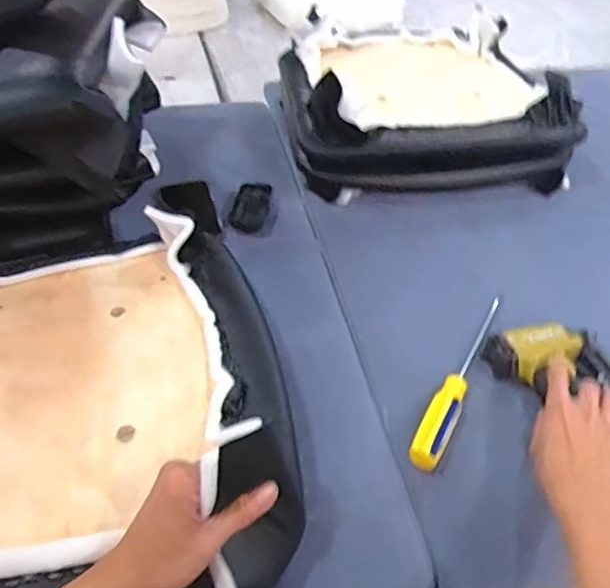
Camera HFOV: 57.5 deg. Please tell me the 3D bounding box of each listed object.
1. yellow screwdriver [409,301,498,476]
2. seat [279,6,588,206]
[{"bbox_3d":[0.180,0.087,0.634,0.032,0.033,0.276,23,49,19],"label":"yellow screwdriver"},{"bbox_3d":[0.201,-0.356,1.012,0.466,0.157,0.409,-4,43,-10],"label":"seat"}]

